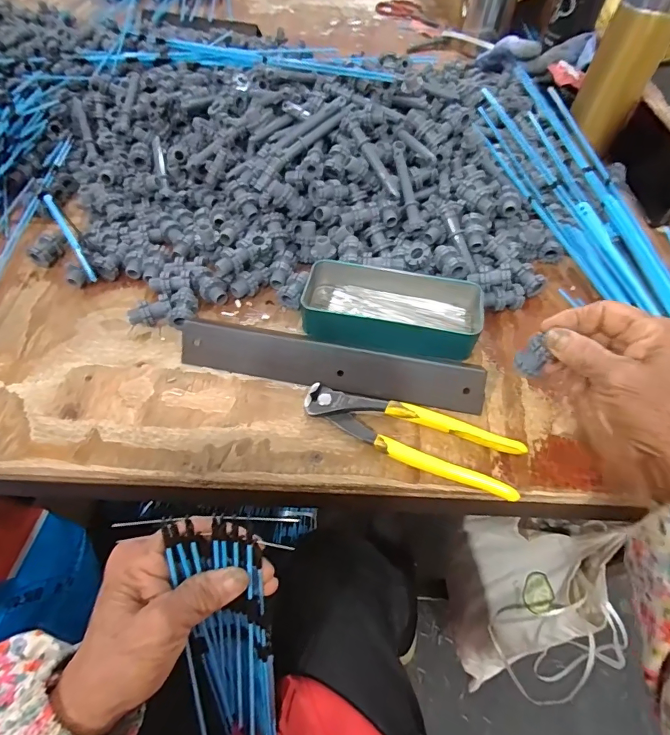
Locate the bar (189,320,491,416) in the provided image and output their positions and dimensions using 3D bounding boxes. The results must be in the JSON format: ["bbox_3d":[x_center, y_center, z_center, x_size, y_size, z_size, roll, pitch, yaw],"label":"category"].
[{"bbox_3d":[-0.004,0.000,0.349,0.246,0.039,0.010,10,10,4],"label":"bar"}]

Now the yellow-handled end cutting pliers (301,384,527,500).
[{"bbox_3d":[0.056,0.051,0.321,0.164,0.014,0.043,18,57,10],"label":"yellow-handled end cutting pliers"}]

